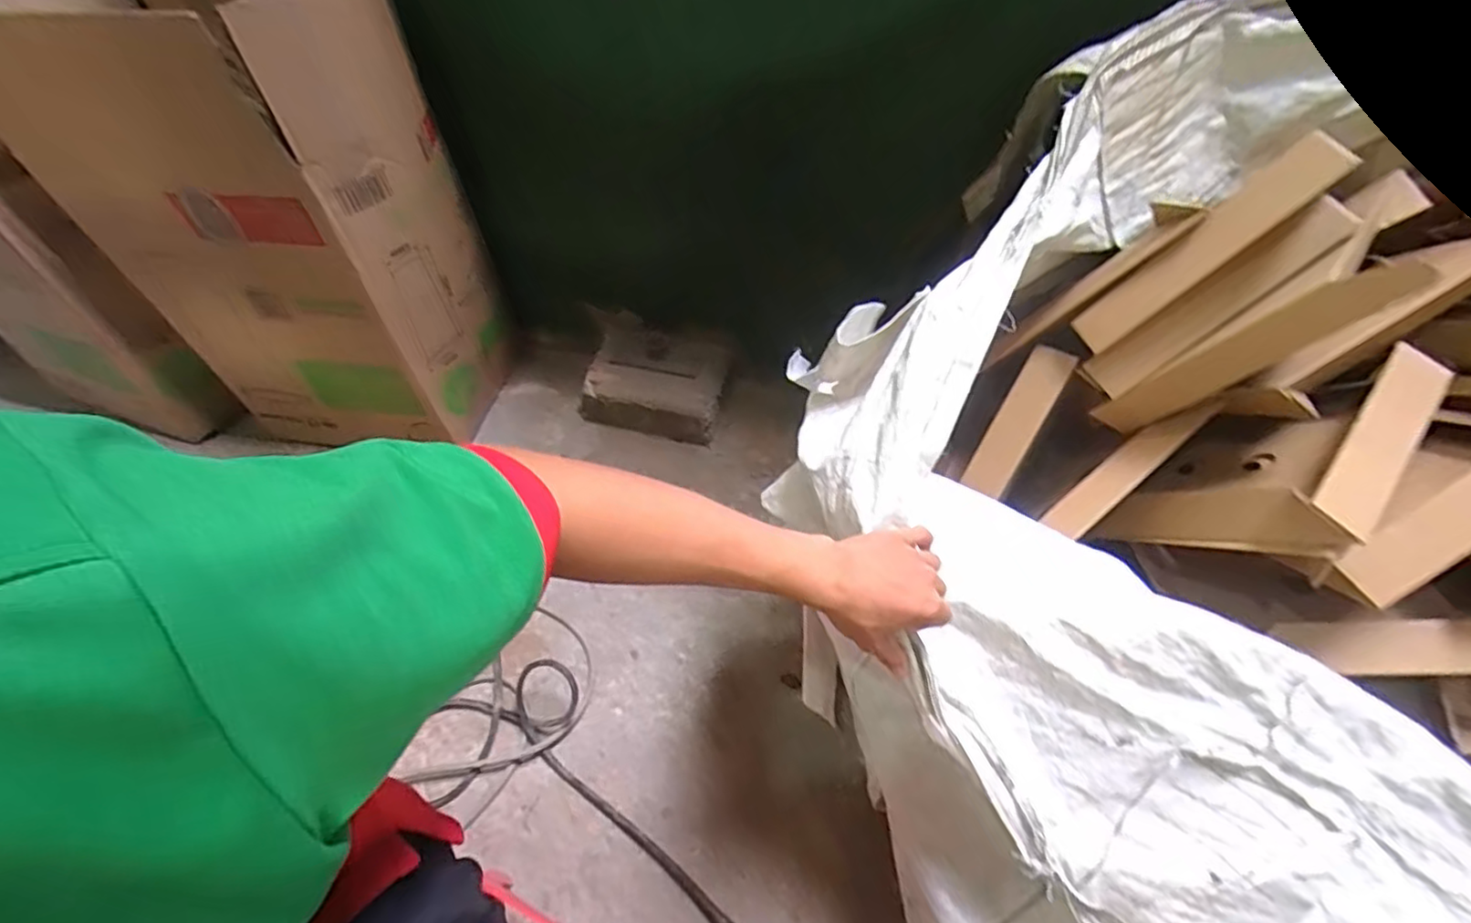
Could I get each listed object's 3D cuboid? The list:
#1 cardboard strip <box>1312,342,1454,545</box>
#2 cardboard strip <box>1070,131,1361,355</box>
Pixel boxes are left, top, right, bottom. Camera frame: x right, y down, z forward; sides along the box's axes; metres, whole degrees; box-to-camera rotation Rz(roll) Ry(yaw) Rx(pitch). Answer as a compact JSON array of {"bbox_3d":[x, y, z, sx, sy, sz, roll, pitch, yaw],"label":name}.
[{"bbox_3d":[0.591,-0.022,0.574,0.060,0.010,0.230,46,70,5],"label":"cardboard strip"},{"bbox_3d":[0.441,-0.198,0.605,0.009,0.237,0.046,-5,61,-41],"label":"cardboard strip"}]

